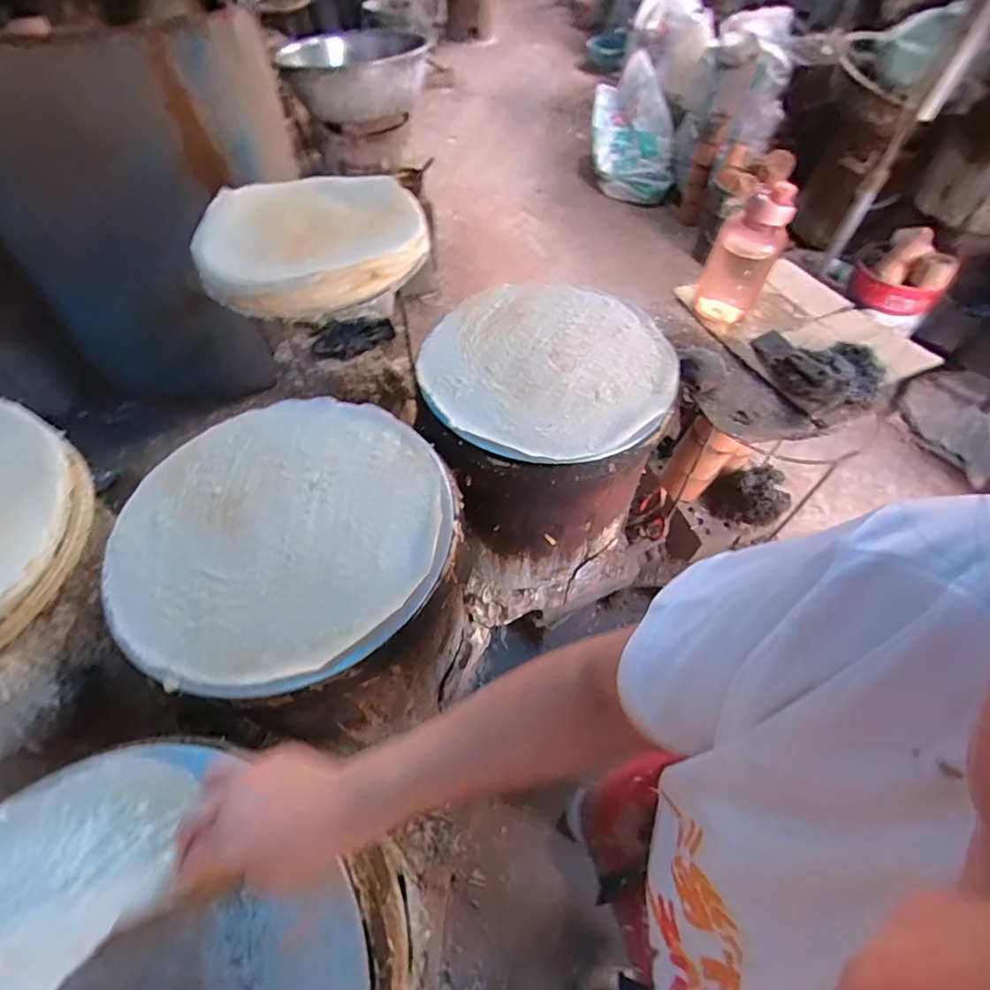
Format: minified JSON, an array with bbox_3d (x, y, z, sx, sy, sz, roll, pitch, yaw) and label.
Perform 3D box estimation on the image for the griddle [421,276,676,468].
[{"bbox_3d":[0.077,-0.193,0.787,0.349,0.026,0.349,0,54,0],"label":"griddle"}]

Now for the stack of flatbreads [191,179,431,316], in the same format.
[{"bbox_3d":[-0.306,-0.420,0.924,0.372,0.100,0.303,-13,55,-9],"label":"stack of flatbreads"}]

